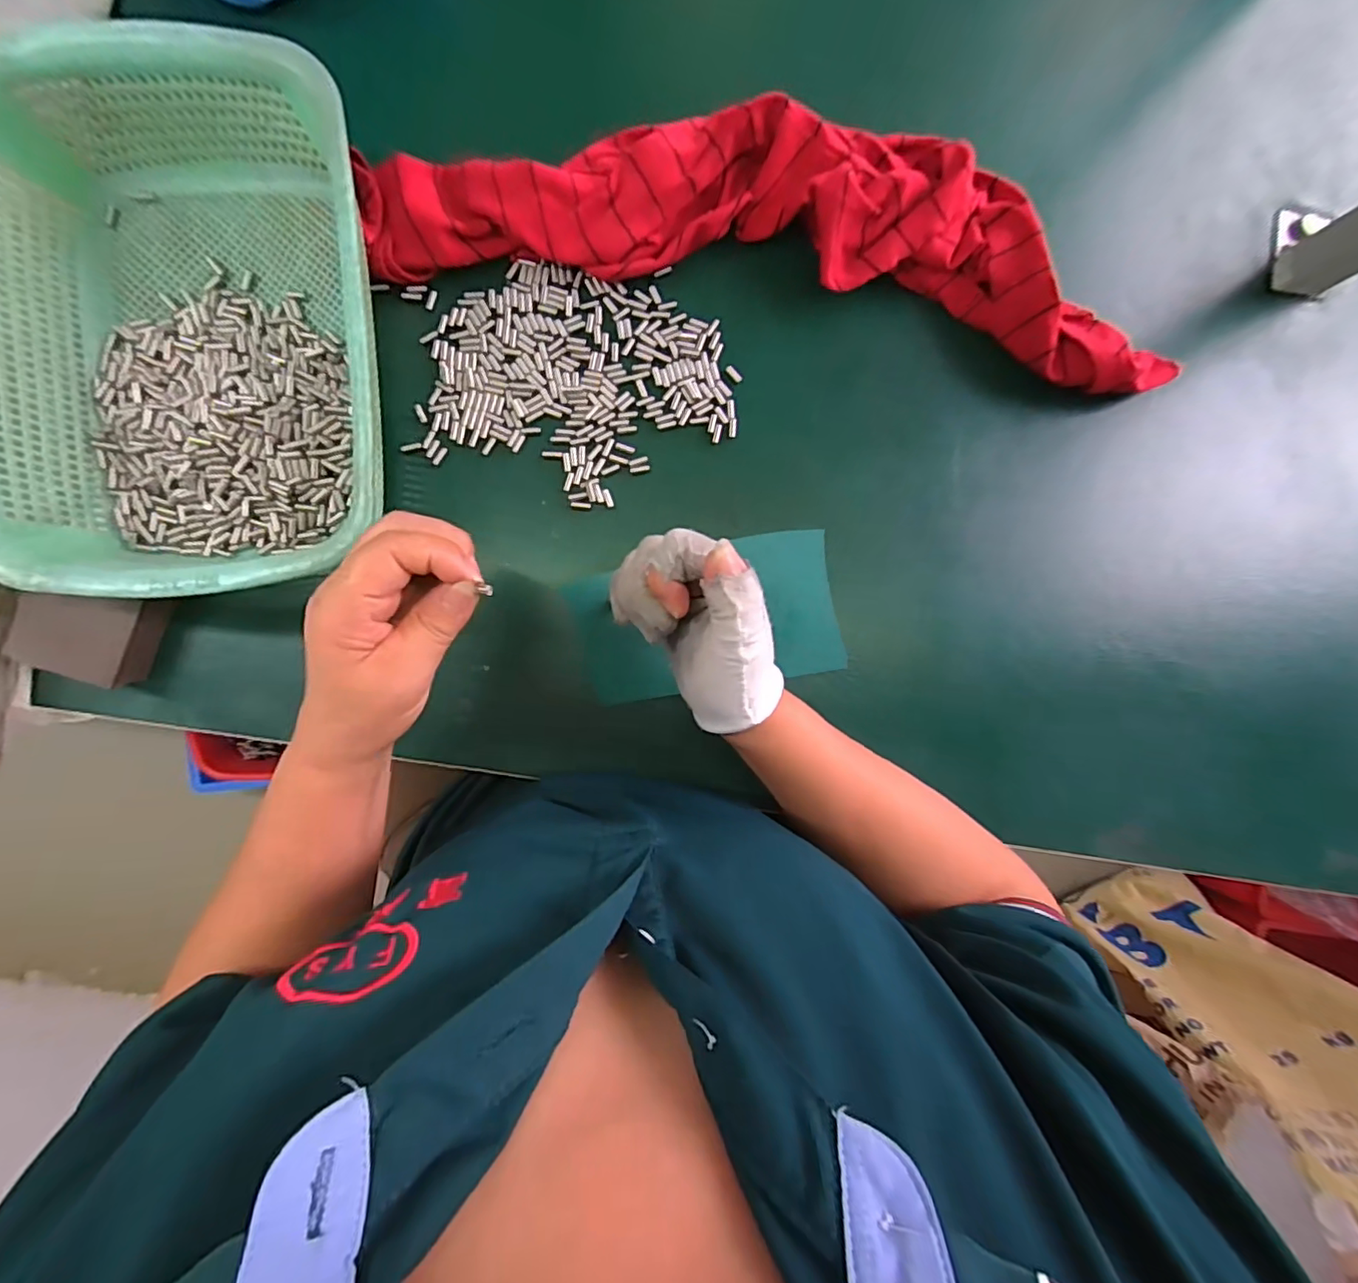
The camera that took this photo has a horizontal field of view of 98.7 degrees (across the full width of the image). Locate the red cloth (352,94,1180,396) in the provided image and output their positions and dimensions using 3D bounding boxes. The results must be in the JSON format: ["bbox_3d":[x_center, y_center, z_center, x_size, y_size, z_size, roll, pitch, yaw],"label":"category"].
[{"bbox_3d":[0.070,-0.275,0.394,0.550,0.053,0.137,9,86,-3],"label":"red cloth"}]

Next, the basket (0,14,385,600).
[{"bbox_3d":[-0.287,-0.175,0.348,0.217,0.087,0.293,-3,87,-4],"label":"basket"}]

